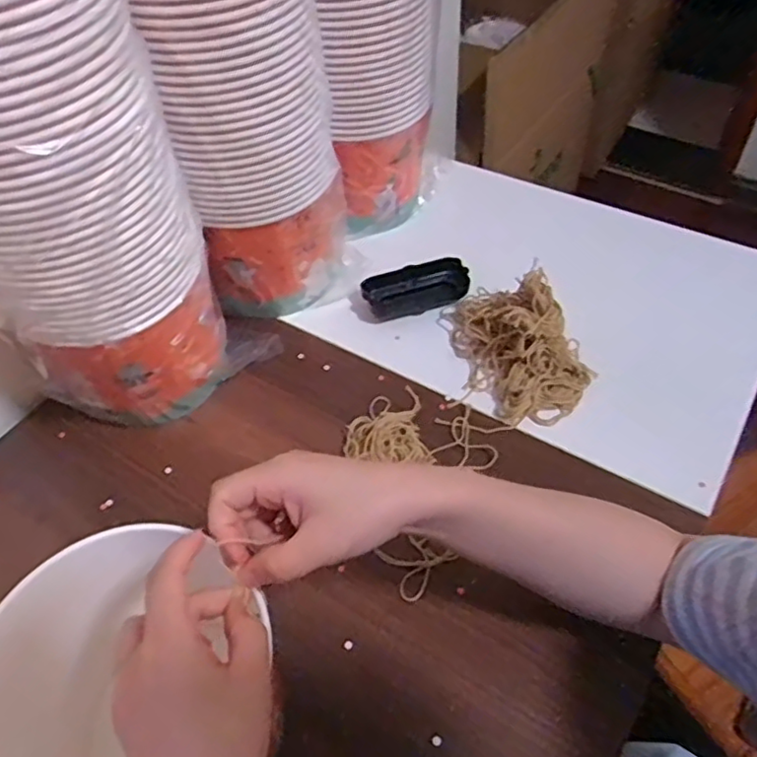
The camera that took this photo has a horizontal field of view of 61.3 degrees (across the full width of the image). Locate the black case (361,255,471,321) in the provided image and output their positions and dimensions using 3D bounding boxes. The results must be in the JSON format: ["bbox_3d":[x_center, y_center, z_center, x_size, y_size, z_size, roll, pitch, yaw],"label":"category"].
[{"bbox_3d":[0.039,-0.096,0.675,0.108,0.029,0.053,-12,52,-5],"label":"black case"}]

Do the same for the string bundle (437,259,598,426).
[{"bbox_3d":[0.124,-0.041,0.599,0.097,0.073,0.161,-27,55,-16],"label":"string bundle"}]

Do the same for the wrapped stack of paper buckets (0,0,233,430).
[{"bbox_3d":[-0.215,-0.126,0.469,0.157,0.443,0.147,-6,52,-1],"label":"wrapped stack of paper buckets"}]

